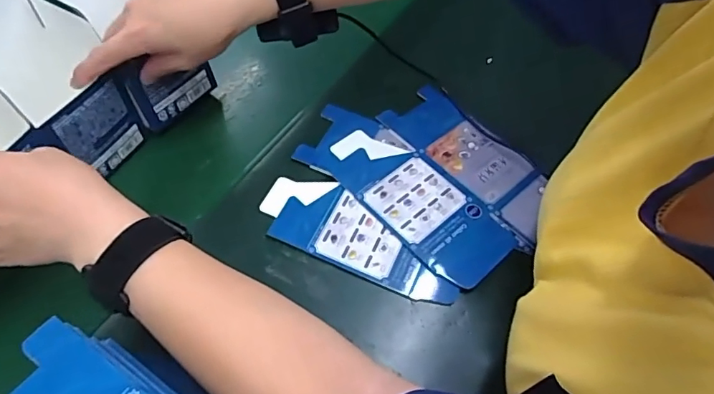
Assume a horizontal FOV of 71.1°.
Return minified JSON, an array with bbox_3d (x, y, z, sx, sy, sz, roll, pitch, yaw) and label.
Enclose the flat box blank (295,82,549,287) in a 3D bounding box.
[{"bbox_3d":[0.071,-0.028,0.475,0.213,0.007,0.161,40,63,20],"label":"flat box blank"}]

